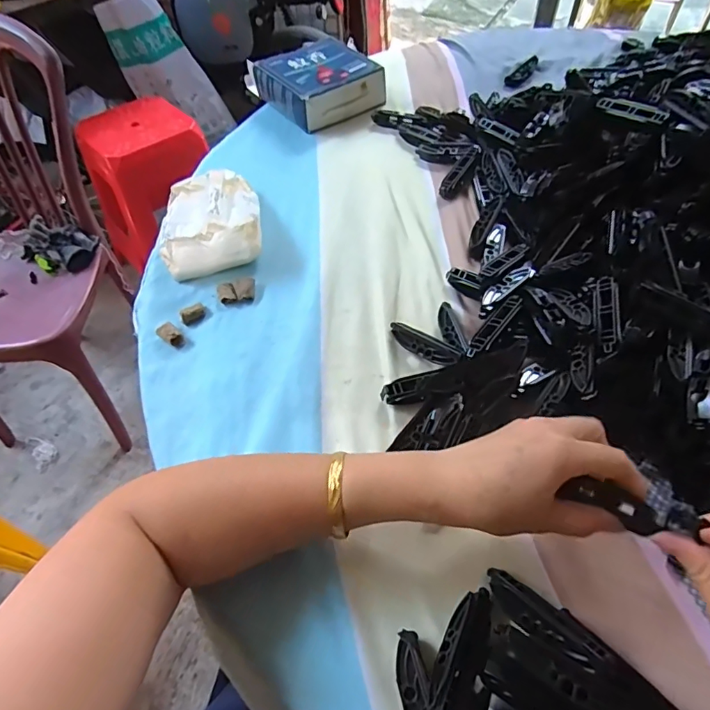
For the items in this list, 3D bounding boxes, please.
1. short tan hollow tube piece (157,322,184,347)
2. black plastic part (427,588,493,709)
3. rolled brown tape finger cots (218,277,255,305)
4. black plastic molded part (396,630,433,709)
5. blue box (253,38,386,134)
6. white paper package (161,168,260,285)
[{"bbox_3d":[-0.173,-0.020,0.457,0.031,0.008,0.016,37,64,26],"label":"short tan hollow tube piece"},{"bbox_3d":[0.066,0.177,0.290,0.026,0.019,0.078,24,42,19],"label":"black plastic part"},{"bbox_3d":[-0.118,-0.065,0.487,0.036,0.008,0.031,-15,55,-8],"label":"rolled brown tape finger cots"},{"bbox_3d":[0.038,0.202,0.276,0.019,0.015,0.080,-12,54,-5],"label":"black plastic molded part"},{"bbox_3d":[-0.051,-0.392,0.700,0.145,0.049,0.150,-32,58,-19],"label":"blue box"},{"bbox_3d":[-0.159,-0.153,0.530,0.107,0.040,0.147,-9,54,-4],"label":"white paper package"}]

